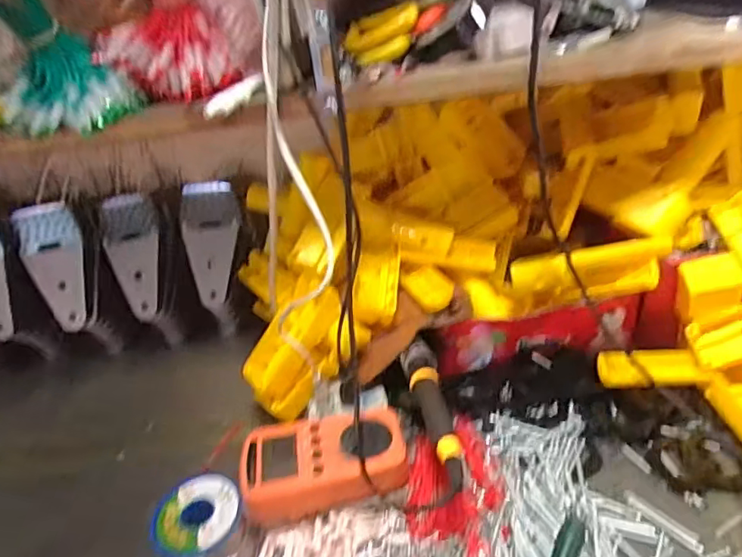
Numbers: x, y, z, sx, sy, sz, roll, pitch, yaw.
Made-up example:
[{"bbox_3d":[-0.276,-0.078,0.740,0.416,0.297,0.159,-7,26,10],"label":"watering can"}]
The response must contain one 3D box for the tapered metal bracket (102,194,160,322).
[{"bbox_3d":[-0.273,-0.024,0.612,0.059,0.142,0.018,-9,3,-3],"label":"tapered metal bracket"}]

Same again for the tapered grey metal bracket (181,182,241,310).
[{"bbox_3d":[-0.187,-0.039,0.616,0.060,0.141,0.027,0,5,12],"label":"tapered grey metal bracket"}]

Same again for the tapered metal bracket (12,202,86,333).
[{"bbox_3d":[-0.349,-0.011,0.591,0.061,0.139,0.019,-10,10,-4],"label":"tapered metal bracket"}]

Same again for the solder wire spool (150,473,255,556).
[{"bbox_3d":[-0.127,0.195,0.407,0.063,0.063,0.064,-5,34,3],"label":"solder wire spool"}]

